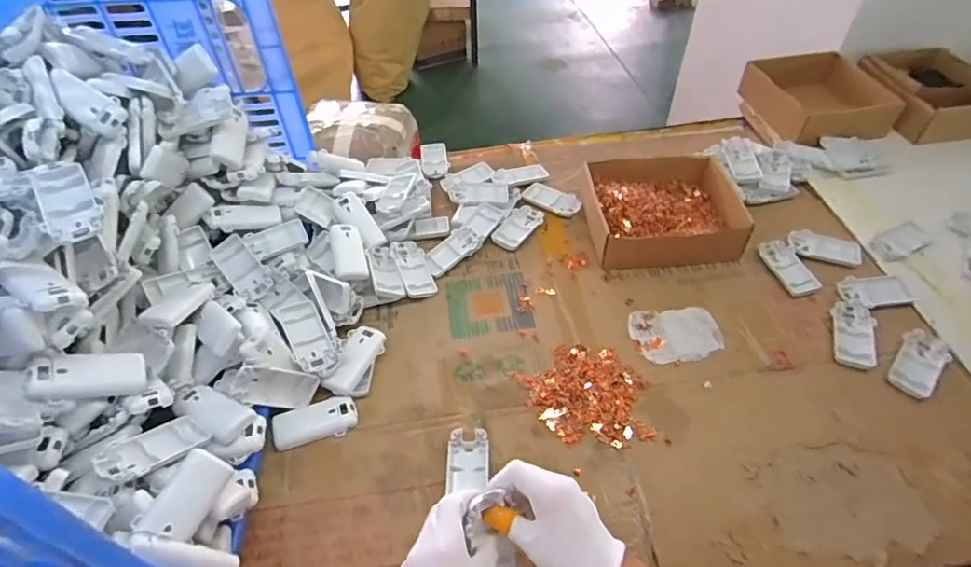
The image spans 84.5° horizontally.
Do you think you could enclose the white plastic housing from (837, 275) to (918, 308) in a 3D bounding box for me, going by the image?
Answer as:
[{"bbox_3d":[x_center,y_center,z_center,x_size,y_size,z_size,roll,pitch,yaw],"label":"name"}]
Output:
[{"bbox_3d":[0.543,0.011,0.743,0.099,0.008,0.053,-5,49,-4],"label":"white plastic housing"}]

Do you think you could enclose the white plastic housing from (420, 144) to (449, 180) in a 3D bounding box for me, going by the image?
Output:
[{"bbox_3d":[-0.090,-0.221,0.967,0.049,0.016,0.092,-8,49,-6],"label":"white plastic housing"}]

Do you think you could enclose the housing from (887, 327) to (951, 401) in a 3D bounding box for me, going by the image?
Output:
[{"bbox_3d":[0.546,0.096,0.670,0.048,0.022,0.108,33,57,26],"label":"housing"}]

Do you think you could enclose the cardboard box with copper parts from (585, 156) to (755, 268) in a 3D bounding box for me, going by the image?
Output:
[{"bbox_3d":[0.267,-0.118,0.834,0.217,0.071,0.198,-4,51,0],"label":"cardboard box with copper parts"}]

